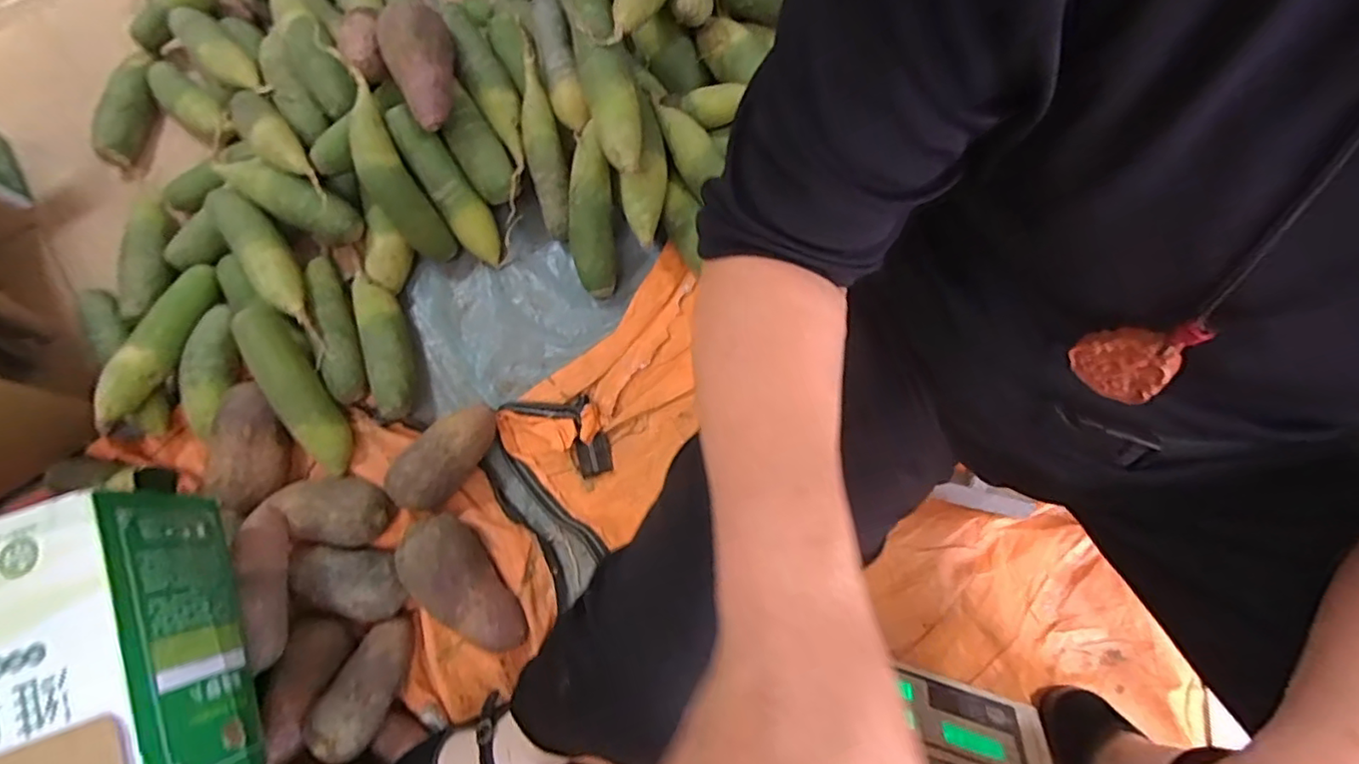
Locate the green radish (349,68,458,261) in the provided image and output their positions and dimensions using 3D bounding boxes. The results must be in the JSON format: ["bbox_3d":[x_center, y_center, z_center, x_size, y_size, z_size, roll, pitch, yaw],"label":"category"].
[{"bbox_3d":[-0.351,-0.251,0.753,0.059,0.226,0.068,-23,33,-5],"label":"green radish"}]

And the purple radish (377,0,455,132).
[{"bbox_3d":[-0.297,-0.369,0.706,0.076,0.060,0.136,-18,74,-3],"label":"purple radish"}]

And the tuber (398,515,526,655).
[{"bbox_3d":[-0.232,0.221,0.661,0.074,0.079,0.159,-39,76,-9],"label":"tuber"}]

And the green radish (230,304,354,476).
[{"bbox_3d":[-0.441,0.009,0.706,0.047,0.056,0.211,-26,103,-5],"label":"green radish"}]

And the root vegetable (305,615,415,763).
[{"bbox_3d":[-0.316,0.305,0.620,0.060,0.054,0.139,8,31,4],"label":"root vegetable"}]

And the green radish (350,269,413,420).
[{"bbox_3d":[-0.365,-0.052,0.765,0.053,0.050,0.196,-23,74,-5],"label":"green radish"}]

